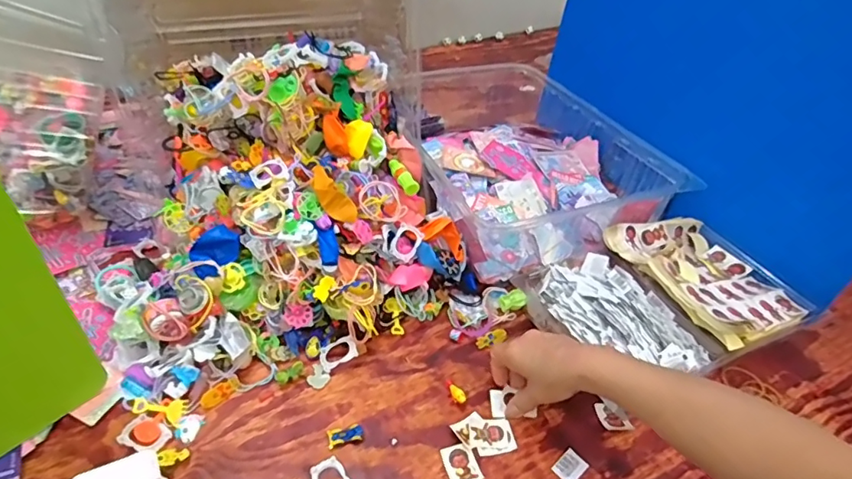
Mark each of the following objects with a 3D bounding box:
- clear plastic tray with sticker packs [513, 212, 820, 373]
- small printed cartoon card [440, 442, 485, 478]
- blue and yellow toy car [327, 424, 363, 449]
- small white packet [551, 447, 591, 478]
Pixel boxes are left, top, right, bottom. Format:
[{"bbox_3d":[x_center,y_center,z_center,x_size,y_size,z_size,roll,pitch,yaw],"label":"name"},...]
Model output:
[{"bbox_3d":[0.285,0.068,0.645,0.315,0.073,0.215,-14,43,-20],"label":"clear plastic tray with sticker packs"},{"bbox_3d":[0.034,0.216,0.503,0.031,0.004,0.039,-10,43,-17],"label":"small printed cartoon card"},{"bbox_3d":[-0.080,0.194,0.515,0.034,0.007,0.020,-9,43,-16],"label":"blue and yellow toy car"},{"bbox_3d":[0.142,0.224,0.512,0.033,0.004,0.025,-30,52,-34],"label":"small white packet"}]

